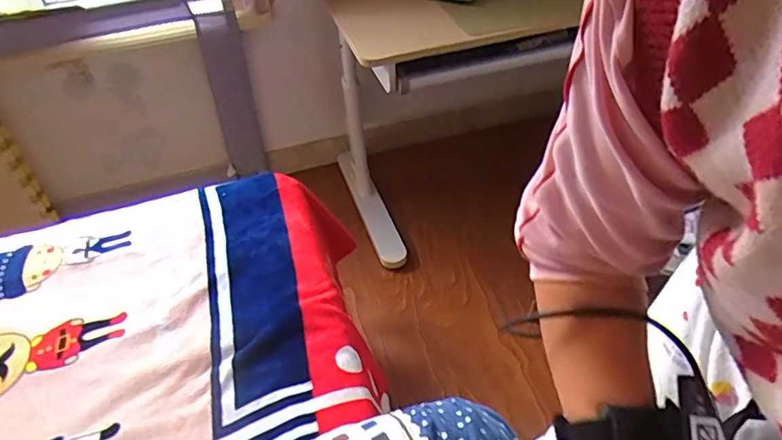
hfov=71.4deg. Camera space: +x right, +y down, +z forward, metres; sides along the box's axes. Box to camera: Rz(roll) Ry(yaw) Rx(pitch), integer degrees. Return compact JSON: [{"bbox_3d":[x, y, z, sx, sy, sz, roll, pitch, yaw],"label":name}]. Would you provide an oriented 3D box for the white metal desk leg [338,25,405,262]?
[{"bbox_3d":[-0.073,-0.212,1.651,0.102,0.544,0.492,-16,44,-13],"label":"white metal desk leg"}]

